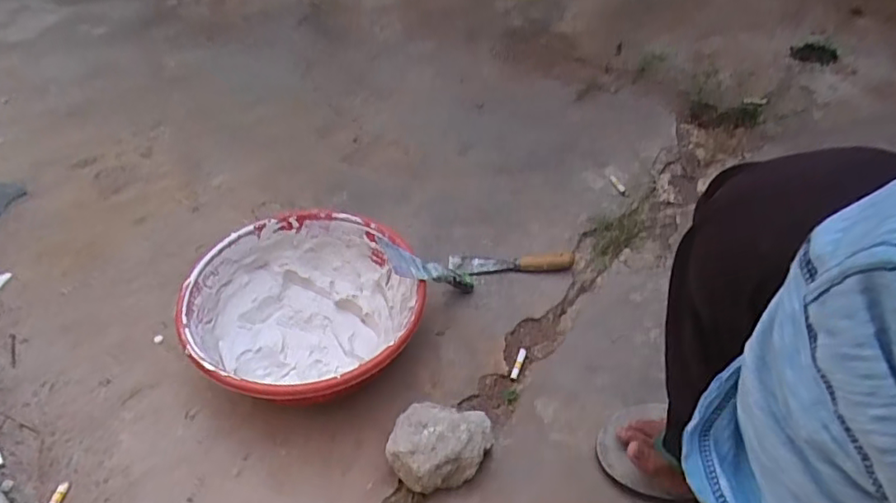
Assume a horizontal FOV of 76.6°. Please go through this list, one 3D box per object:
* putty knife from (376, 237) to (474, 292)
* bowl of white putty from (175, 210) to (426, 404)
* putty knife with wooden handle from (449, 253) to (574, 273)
[{"bbox_3d":[-0.015,0.025,0.676,0.039,0.206,0.022,38,99,30],"label":"putty knife"},{"bbox_3d":[-0.159,0.074,0.656,0.254,0.106,0.249,1,45,-1],"label":"bowl of white putty"},{"bbox_3d":[0.088,0.013,0.785,0.171,0.019,0.033,2,45,0],"label":"putty knife with wooden handle"}]

